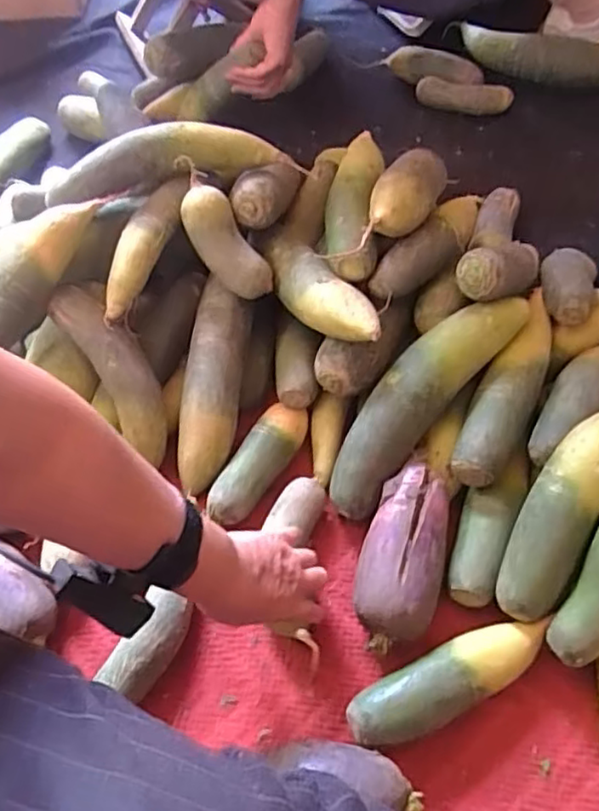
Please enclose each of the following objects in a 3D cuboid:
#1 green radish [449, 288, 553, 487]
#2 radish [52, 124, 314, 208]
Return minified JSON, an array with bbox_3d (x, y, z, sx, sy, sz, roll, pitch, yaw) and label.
[{"bbox_3d":[0.208,-0.018,0.636,0.053,0.049,0.201,25,63,18],"label":"green radish"},{"bbox_3d":[-0.124,-0.248,0.667,0.258,0.060,0.051,-15,58,-5],"label":"radish"}]

